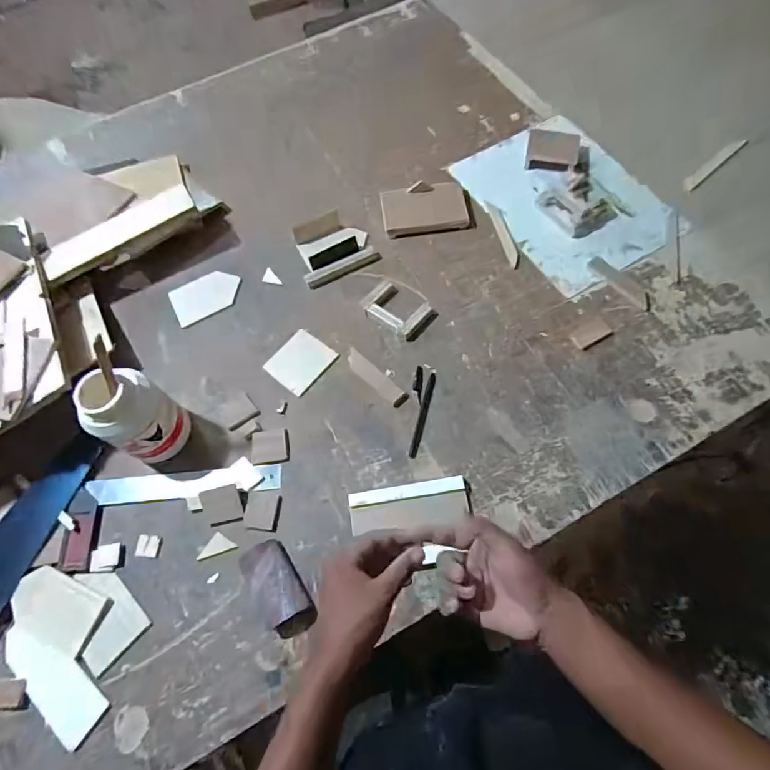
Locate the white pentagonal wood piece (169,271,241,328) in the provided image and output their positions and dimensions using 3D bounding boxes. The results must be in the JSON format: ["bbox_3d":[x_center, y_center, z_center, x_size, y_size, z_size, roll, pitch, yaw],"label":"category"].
[{"bbox_3d":[-0.314,-0.158,0.844,0.119,0.010,0.078,-27,66,-8],"label":"white pentagonal wood piece"}]

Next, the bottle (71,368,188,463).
[{"bbox_3d":[-0.341,0.044,0.660,0.095,0.146,0.092,-2,65,4],"label":"bottle"}]

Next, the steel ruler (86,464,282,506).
[{"bbox_3d":[-0.292,0.145,0.696,0.280,0.008,0.039,-6,65,2],"label":"steel ruler"}]

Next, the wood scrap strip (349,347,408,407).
[{"bbox_3d":[-0.013,-0.012,0.743,0.117,0.006,0.028,41,75,20],"label":"wood scrap strip"}]

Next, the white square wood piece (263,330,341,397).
[{"bbox_3d":[-0.136,-0.039,0.772,0.087,0.012,0.092,36,73,19],"label":"white square wood piece"}]

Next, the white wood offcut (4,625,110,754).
[{"bbox_3d":[-0.419,0.369,0.605,0.167,0.010,0.065,38,74,19],"label":"white wood offcut"}]

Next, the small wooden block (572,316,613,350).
[{"bbox_3d":[0.324,-0.081,0.751,0.060,0.009,0.032,-31,67,-9],"label":"small wooden block"}]

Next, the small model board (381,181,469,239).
[{"bbox_3d":[0.071,-0.314,0.867,0.147,0.032,0.092,-8,65,1],"label":"small model board"}]

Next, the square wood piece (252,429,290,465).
[{"bbox_3d":[-0.170,0.091,0.710,0.052,0.004,0.051,-9,65,1],"label":"square wood piece"}]

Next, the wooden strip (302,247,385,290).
[{"bbox_3d":[-0.074,-0.207,0.836,0.135,0.013,0.028,-28,66,-8],"label":"wooden strip"}]

